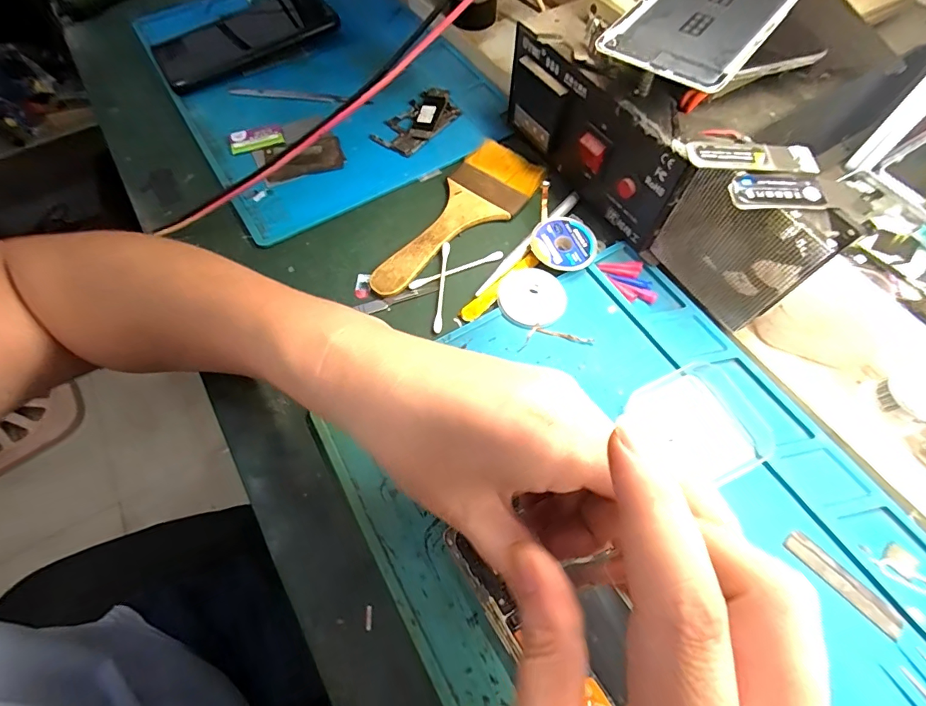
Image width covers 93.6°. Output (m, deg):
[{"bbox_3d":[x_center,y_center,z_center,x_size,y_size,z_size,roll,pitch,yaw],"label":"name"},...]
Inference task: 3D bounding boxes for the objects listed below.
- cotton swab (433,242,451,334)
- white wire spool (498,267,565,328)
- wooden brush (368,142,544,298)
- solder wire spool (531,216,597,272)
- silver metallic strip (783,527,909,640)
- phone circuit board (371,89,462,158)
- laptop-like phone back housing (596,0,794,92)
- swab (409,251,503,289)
[{"bbox_3d":[-0.015,-0.046,0.303,0.006,0.008,0.070,4,63,3],"label":"cotton swab"},{"bbox_3d":[0.046,-0.038,0.290,0.043,0.008,0.045,0,63,1],"label":"white wire spool"},{"bbox_3d":[-0.005,-0.098,0.322,0.060,0.009,0.159,32,68,16],"label":"wooden brush"},{"bbox_3d":[0.071,-0.077,0.307,0.043,0.010,0.045,0,63,1],"label":"solder wire spool"},{"bbox_3d":[0.190,0.115,0.217,0.014,0.004,0.057,-37,69,-22],"label":"silver metallic strip"},{"bbox_3d":[-0.038,-0.200,0.373,0.042,0.008,0.078,35,69,17],"label":"phone circuit board"},{"bbox_3d":[0.145,-0.201,0.249,0.069,0.004,0.146,36,72,18],"label":"laptop-like phone back housing"},{"bbox_3d":[-0.004,-0.059,0.307,0.070,0.004,0.006,-20,65,-9],"label":"swab"}]

